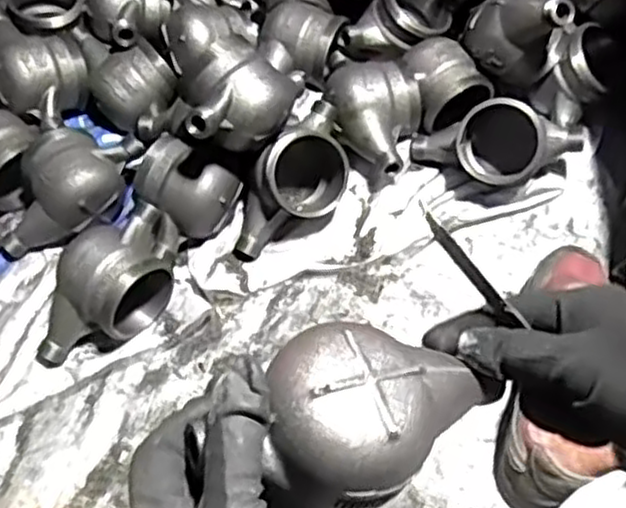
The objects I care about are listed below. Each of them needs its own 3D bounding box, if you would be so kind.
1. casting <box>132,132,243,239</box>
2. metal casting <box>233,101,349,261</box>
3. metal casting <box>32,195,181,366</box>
[{"bbox_3d":[-0.121,-0.062,0.719,0.095,0.067,0.069,29,64,17],"label":"casting"},{"bbox_3d":[-0.013,-0.067,0.729,0.081,0.081,0.154,24,63,15],"label":"metal casting"},{"bbox_3d":[-0.178,0.028,0.678,0.085,0.073,0.152,18,61,12],"label":"metal casting"}]

